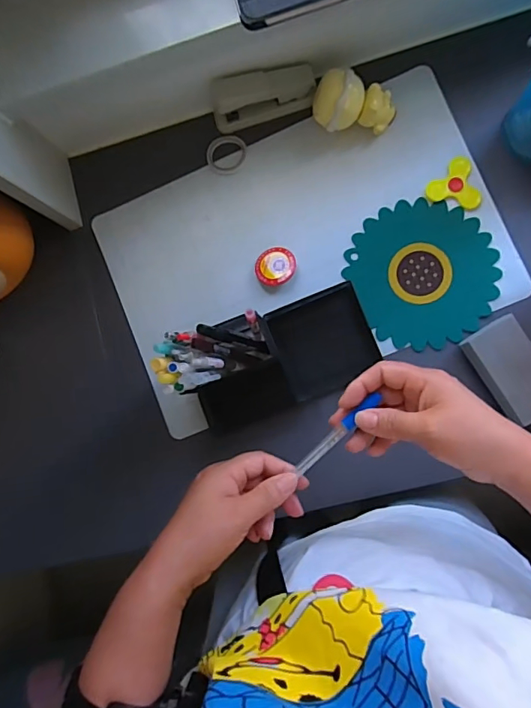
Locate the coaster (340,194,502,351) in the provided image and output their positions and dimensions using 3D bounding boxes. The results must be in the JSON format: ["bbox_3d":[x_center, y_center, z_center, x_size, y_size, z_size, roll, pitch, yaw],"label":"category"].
[{"bbox_3d":[0.182,-0.094,0.553,0.156,0.006,0.163,0,87,8],"label":"coaster"}]

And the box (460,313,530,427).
[{"bbox_3d":[0.263,0.018,0.516,0.060,0.042,0.107,-32,83,6],"label":"box"}]

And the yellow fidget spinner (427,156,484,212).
[{"bbox_3d":[0.214,-0.192,0.553,0.054,0.006,0.060,-17,85,7],"label":"yellow fidget spinner"}]

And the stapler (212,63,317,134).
[{"bbox_3d":[-0.003,-0.299,0.557,0.121,0.055,0.034,-14,86,8],"label":"stapler"}]

